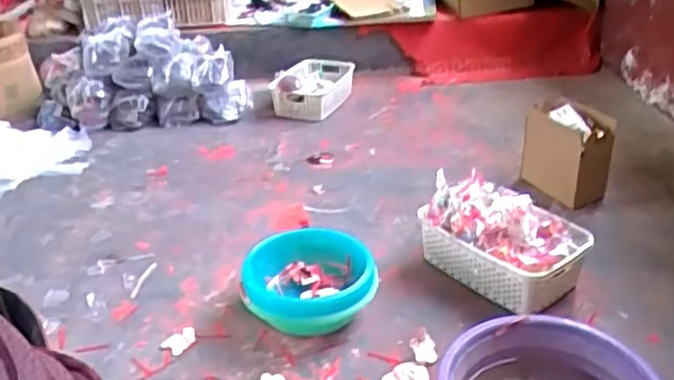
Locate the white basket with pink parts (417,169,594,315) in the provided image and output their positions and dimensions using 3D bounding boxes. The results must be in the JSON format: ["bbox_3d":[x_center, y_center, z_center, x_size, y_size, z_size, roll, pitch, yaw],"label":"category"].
[{"bbox_3d":[0.301,0.095,1.239,0.171,0.157,0.300,-24,35,-33],"label":"white basket with pink parts"}]

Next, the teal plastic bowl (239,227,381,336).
[{"bbox_3d":[-0.049,0.175,1.172,0.231,0.105,0.217,-6,29,-6],"label":"teal plastic bowl"}]

